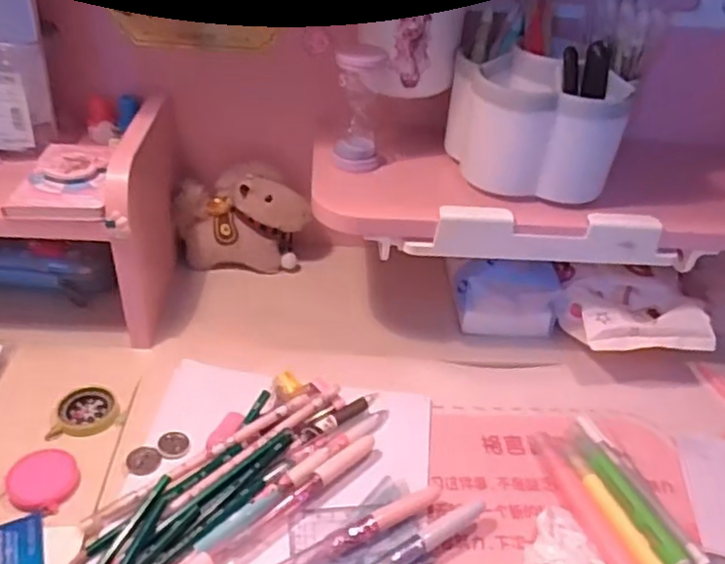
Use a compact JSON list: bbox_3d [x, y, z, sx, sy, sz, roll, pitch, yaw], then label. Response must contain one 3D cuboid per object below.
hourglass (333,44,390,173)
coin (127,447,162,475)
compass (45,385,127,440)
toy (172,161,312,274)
[{"bbox_3d":[-0.001,-0.147,0.558,0.041,0.099,0.041,10,36,7],"label":"hourglass"},{"bbox_3d":[-0.159,0.130,0.478,0.023,0.004,0.022,9,50,-10],"label":"coin"},{"bbox_3d":[-0.215,0.100,0.515,0.052,0.012,0.045,-4,36,-13],"label":"compass"},{"bbox_3d":[-0.122,-0.063,0.663,0.128,0.096,0.047,0,36,-7],"label":"toy"}]

